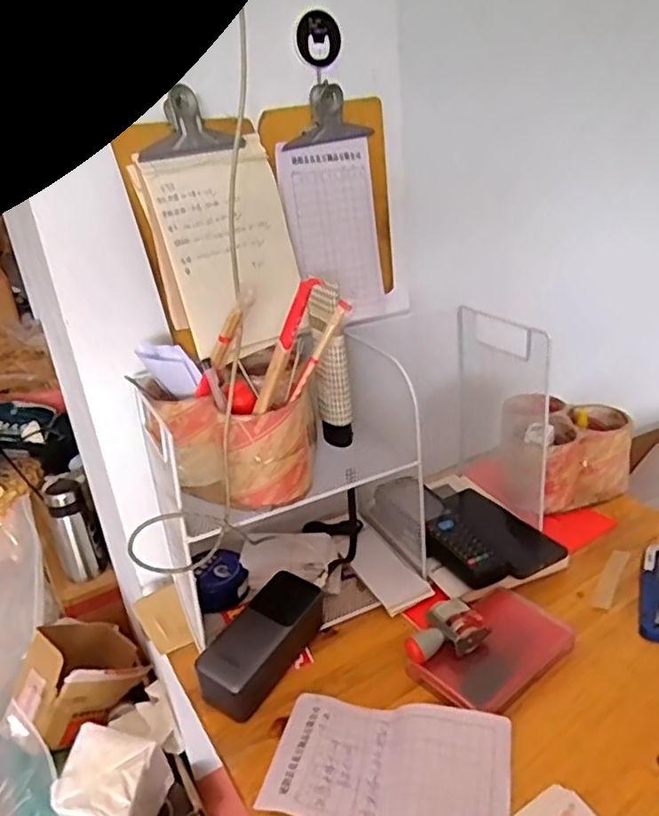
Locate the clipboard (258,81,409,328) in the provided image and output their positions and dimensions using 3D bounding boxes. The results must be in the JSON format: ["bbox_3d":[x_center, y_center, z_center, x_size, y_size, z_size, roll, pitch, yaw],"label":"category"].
[{"bbox_3d":[0.019,-0.205,0.679,0.144,0.248,0.040,-26,22,-25],"label":"clipboard"}]

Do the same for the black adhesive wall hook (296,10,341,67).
[{"bbox_3d":[-0.011,-0.358,0.615,0.042,0.045,0.011,-14,26,-18],"label":"black adhesive wall hook"}]

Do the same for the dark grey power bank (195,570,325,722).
[{"bbox_3d":[-0.059,0.214,0.577,0.058,0.052,0.129,12,30,33],"label":"dark grey power bank"}]

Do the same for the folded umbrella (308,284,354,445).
[{"bbox_3d":[0.002,-0.042,0.628,0.035,0.165,0.040,-4,25,2],"label":"folded umbrella"}]

